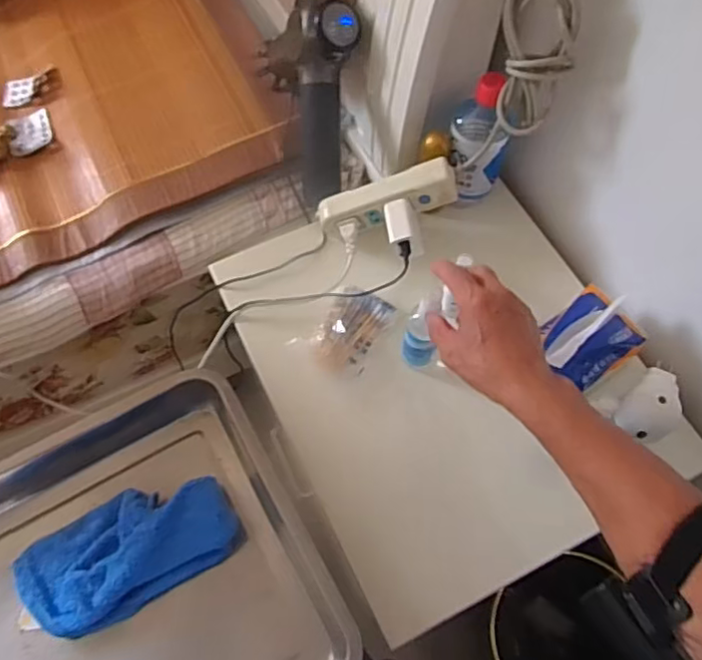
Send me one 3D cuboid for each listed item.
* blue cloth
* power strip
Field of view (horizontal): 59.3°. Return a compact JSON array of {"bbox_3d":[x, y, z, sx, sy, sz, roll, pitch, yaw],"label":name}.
[{"bbox_3d":[-0.218,0.215,0.601,0.209,0.049,0.106,-23,67,-12],"label":"blue cloth"},{"bbox_3d":[0.044,-0.157,0.753,0.169,0.059,0.040,-14,64,15],"label":"power strip"}]

